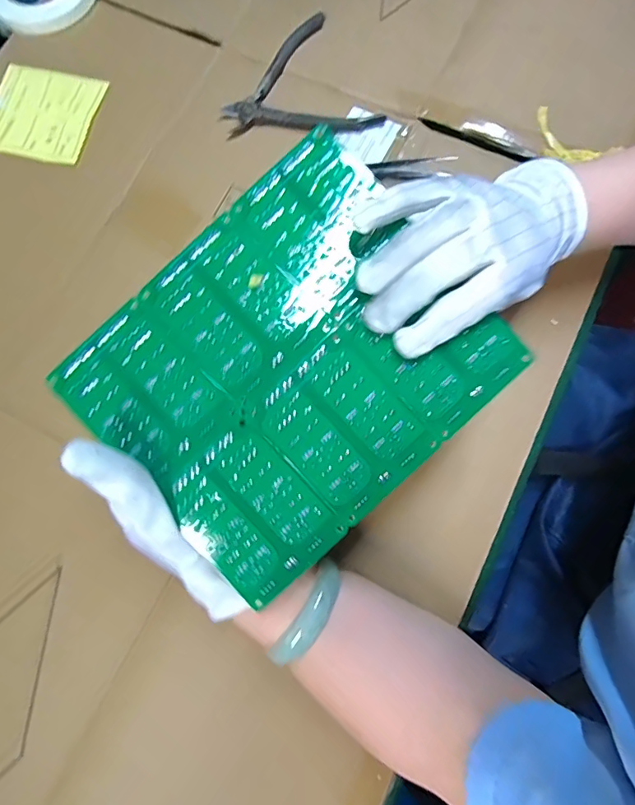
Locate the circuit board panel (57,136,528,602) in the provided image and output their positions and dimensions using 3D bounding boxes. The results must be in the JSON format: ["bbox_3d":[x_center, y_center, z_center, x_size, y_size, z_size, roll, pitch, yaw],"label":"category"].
[{"bbox_3d":[-0.016,-0.019,0.259,0.200,0.004,0.174,-42,90,1],"label":"circuit board panel"}]

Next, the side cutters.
[{"bbox_3d":[-0.027,-0.284,0.433,0.134,0.016,0.121,-26,79,-4],"label":"side cutters"}]

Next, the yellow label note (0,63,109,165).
[{"bbox_3d":[-0.268,-0.278,0.447,0.106,0.005,0.096,13,79,4],"label":"yellow label note"}]

